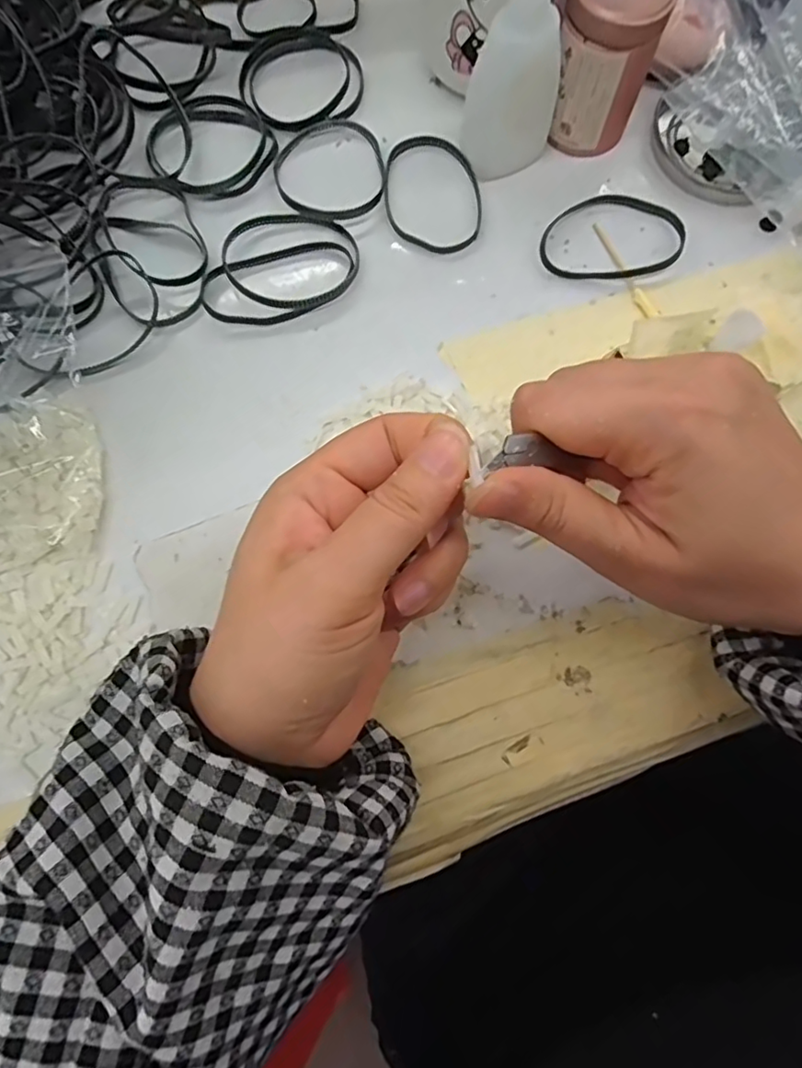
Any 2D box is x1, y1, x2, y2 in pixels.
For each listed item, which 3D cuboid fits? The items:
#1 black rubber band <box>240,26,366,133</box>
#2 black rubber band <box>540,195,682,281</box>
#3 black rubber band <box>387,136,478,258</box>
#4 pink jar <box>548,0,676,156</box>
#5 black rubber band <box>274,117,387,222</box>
[{"bbox_3d":[-0.052,-0.241,0.306,0.064,0.006,0.062,0,77,-1],"label":"black rubber band"},{"bbox_3d":[0.104,-0.146,0.285,0.071,0.006,0.047,3,76,3],"label":"black rubber band"},{"bbox_3d":[0.016,-0.171,0.291,0.048,0.004,0.067,1,77,-1],"label":"black rubber band"},{"bbox_3d":[0.094,-0.222,0.272,0.044,0.066,0.037,24,78,4],"label":"pink jar"},{"bbox_3d":[-0.036,-0.185,0.293,0.056,0.004,0.063,-10,77,-3],"label":"black rubber band"}]

